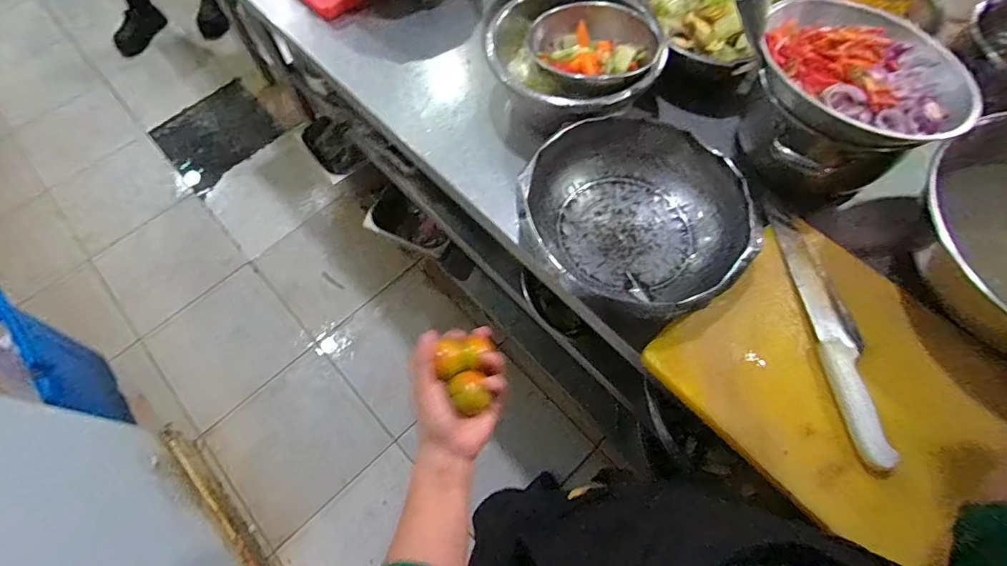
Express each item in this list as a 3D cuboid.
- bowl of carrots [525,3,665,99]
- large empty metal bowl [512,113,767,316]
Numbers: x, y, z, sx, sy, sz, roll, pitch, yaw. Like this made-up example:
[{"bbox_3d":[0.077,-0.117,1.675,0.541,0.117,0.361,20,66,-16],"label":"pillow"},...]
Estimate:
[{"bbox_3d":[0.131,-0.339,0.704,0.185,0.055,0.157,27,69,14],"label":"bowl of carrots"},{"bbox_3d":[0.167,-0.083,0.629,0.281,0.098,0.273,-1,65,2],"label":"large empty metal bowl"}]

